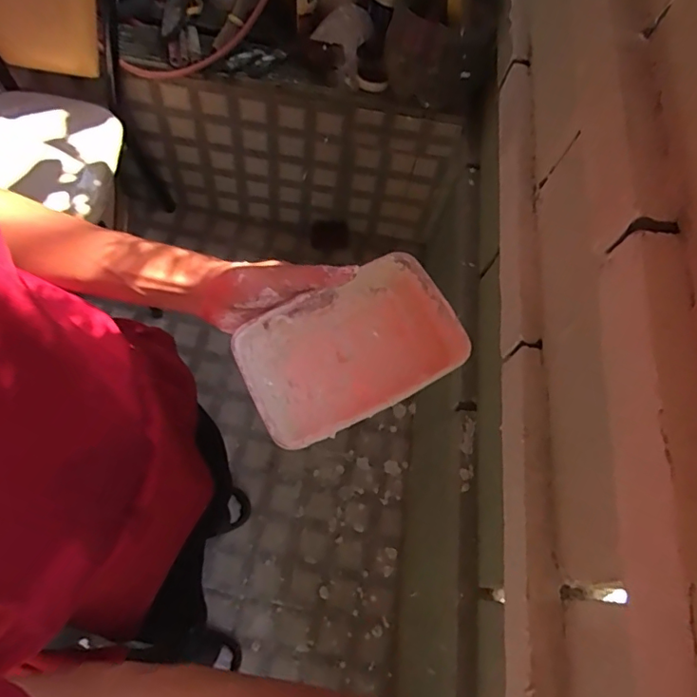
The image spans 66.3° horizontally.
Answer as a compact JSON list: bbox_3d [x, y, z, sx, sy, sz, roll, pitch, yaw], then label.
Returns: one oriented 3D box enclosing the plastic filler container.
[{"bbox_3d":[0.000,0.005,0.435,0.166,0.056,0.113,-26,68,-15],"label":"plastic filler container"}]

